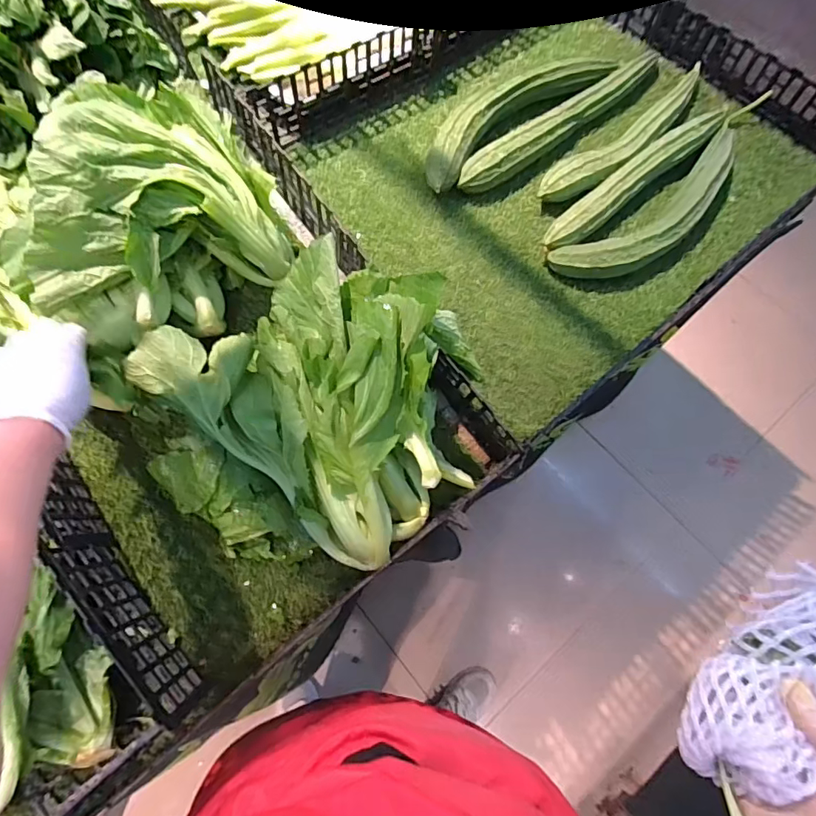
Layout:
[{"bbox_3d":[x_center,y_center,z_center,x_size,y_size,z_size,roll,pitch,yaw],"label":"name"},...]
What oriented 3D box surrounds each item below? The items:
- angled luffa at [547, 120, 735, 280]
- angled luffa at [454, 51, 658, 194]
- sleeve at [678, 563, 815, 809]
[{"bbox_3d":[0.374,-0.289,0.732,0.365,0.058,0.105,-38,73,-13],"label":"angled luffa"},{"bbox_3d":[0.244,-0.457,0.800,0.412,0.057,0.058,-37,73,-13],"label":"angled luffa"},{"bbox_3d":[0.259,0.188,0.339,0.150,0.075,0.087,-31,72,-11],"label":"sleeve"}]

